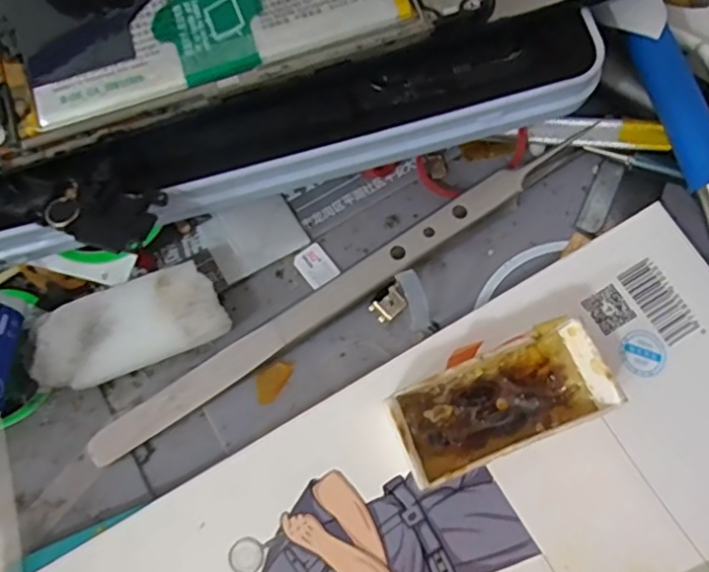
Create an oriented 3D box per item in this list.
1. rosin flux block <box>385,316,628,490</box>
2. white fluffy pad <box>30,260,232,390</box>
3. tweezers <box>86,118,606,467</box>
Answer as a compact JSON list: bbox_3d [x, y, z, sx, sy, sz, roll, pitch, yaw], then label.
[{"bbox_3d":[0.031,0.027,0.132,0.046,0.020,0.022,-22,71,-8],"label":"rosin flux block"},{"bbox_3d":[-0.056,0.011,0.149,0.046,0.015,0.020,-21,71,-7],"label":"white fluffy pad"},{"bbox_3d":[0.003,-0.002,0.156,0.161,0.013,0.009,-32,73,-11],"label":"tweezers"}]

